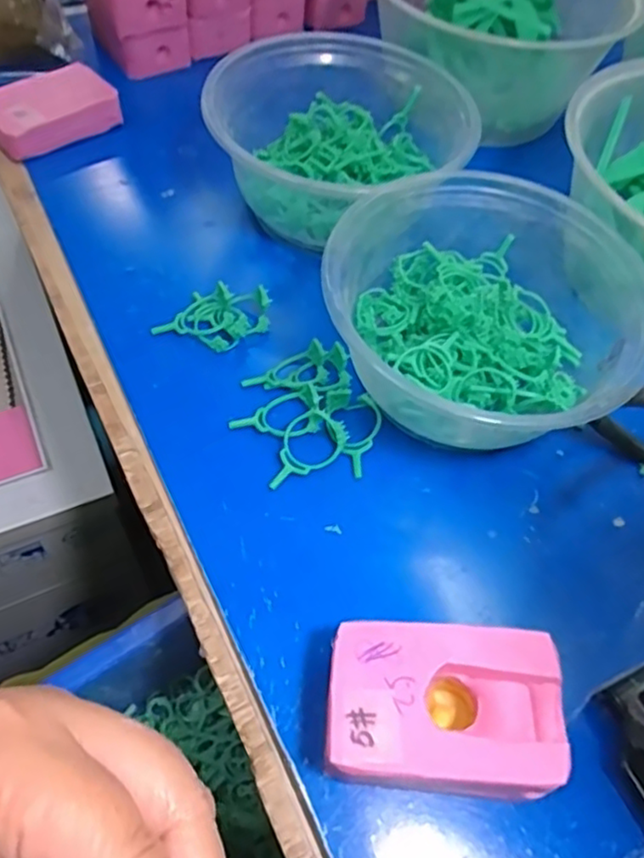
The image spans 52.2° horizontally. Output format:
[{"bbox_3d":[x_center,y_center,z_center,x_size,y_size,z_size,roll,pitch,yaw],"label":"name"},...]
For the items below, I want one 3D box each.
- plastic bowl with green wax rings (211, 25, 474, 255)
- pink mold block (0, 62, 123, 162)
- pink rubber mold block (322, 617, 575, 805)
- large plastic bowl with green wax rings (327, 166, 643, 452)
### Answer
[{"bbox_3d":[0.012,-0.147,0.349,0.130,0.063,0.136,2,57,-4],"label":"plastic bowl with green wax rings"},{"bbox_3d":[-0.160,-0.187,0.389,0.071,0.024,0.047,-38,68,-25],"label":"pink mold block"},{"bbox_3d":[0.037,0.091,0.214,0.070,0.038,0.048,6,57,-1],"label":"pink rubber mold block"},{"bbox_3d":[0.071,-0.051,0.295,0.137,0.059,0.117,5,57,-2],"label":"large plastic bowl with green wax rings"}]

